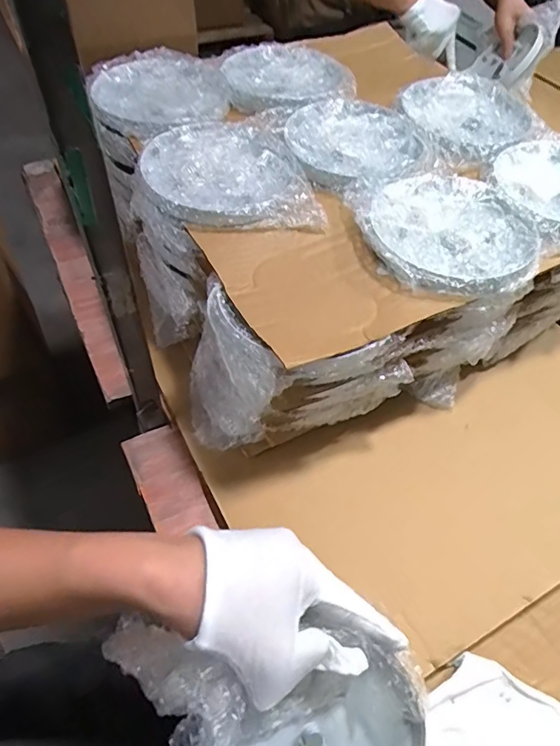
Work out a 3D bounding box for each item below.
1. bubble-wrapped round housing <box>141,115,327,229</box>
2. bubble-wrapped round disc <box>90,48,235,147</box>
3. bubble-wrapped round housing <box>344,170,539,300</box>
[{"bbox_3d":[-0.049,-0.176,0.442,0.134,0.023,0.150,-14,56,-14],"label":"bubble-wrapped round housing"},{"bbox_3d":[-0.122,-0.285,0.506,0.134,0.027,0.151,-9,55,-12],"label":"bubble-wrapped round disc"},{"bbox_3d":[0.139,-0.118,0.411,0.136,0.015,0.140,2,54,-3],"label":"bubble-wrapped round housing"}]

